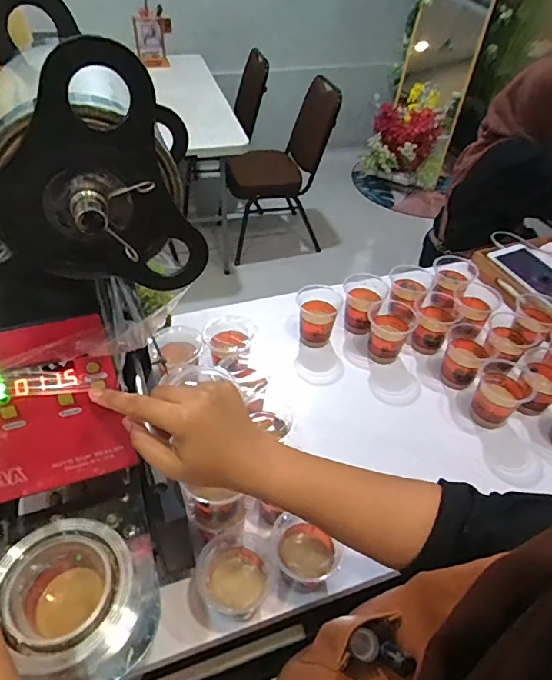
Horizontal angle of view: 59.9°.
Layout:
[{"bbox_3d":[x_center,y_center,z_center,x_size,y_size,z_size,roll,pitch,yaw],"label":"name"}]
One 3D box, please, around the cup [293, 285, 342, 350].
[{"bbox_3d":[0.077,-0.045,0.936,0.084,0.090,0.084,2,46,-2],"label":"cup"}]

